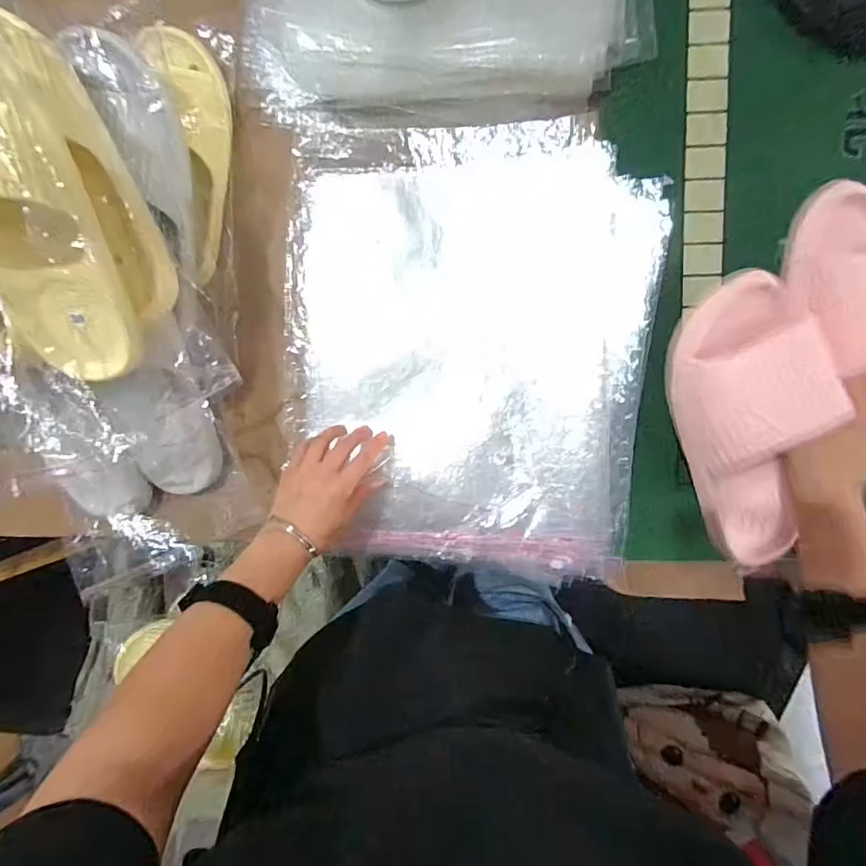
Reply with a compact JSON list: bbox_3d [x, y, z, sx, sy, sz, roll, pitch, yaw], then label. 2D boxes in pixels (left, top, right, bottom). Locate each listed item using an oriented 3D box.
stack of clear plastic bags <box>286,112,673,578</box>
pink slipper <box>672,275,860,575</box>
[{"bbox_3d":[0.031,-0.073,0.469,0.355,0.037,0.432,4,96,4],"label":"stack of clear plastic bags"},{"bbox_3d":[0.262,0.007,0.376,0.106,0.056,0.249,-17,115,7],"label":"pink slipper"}]

